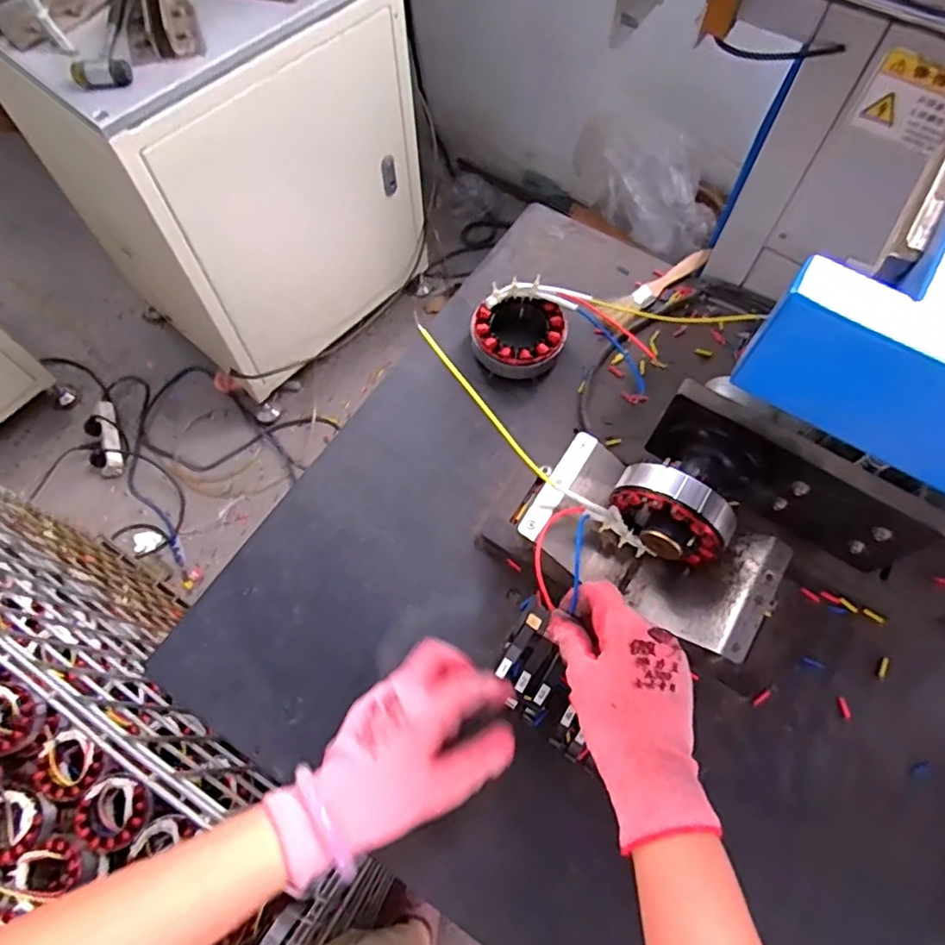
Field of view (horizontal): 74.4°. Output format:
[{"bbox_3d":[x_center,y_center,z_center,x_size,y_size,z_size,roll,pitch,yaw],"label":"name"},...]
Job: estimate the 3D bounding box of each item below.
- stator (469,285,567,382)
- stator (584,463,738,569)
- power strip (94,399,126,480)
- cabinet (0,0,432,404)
[{"bbox_3d":[0.044,-0.131,0.587,0.080,0.043,0.080,0,68,0],"label":"stator"},{"bbox_3d":[0.141,0.033,0.455,0.091,0.081,0.053,27,69,12],"label":"stator"},{"bbox_3d":[-0.837,-0.084,1.438,0.052,0.038,0.194,-12,67,-5],"label":"power strip"},{"bbox_3d":[-0.466,-0.620,1.216,0.506,0.667,0.537,39,72,15],"label":"cabinet"}]

